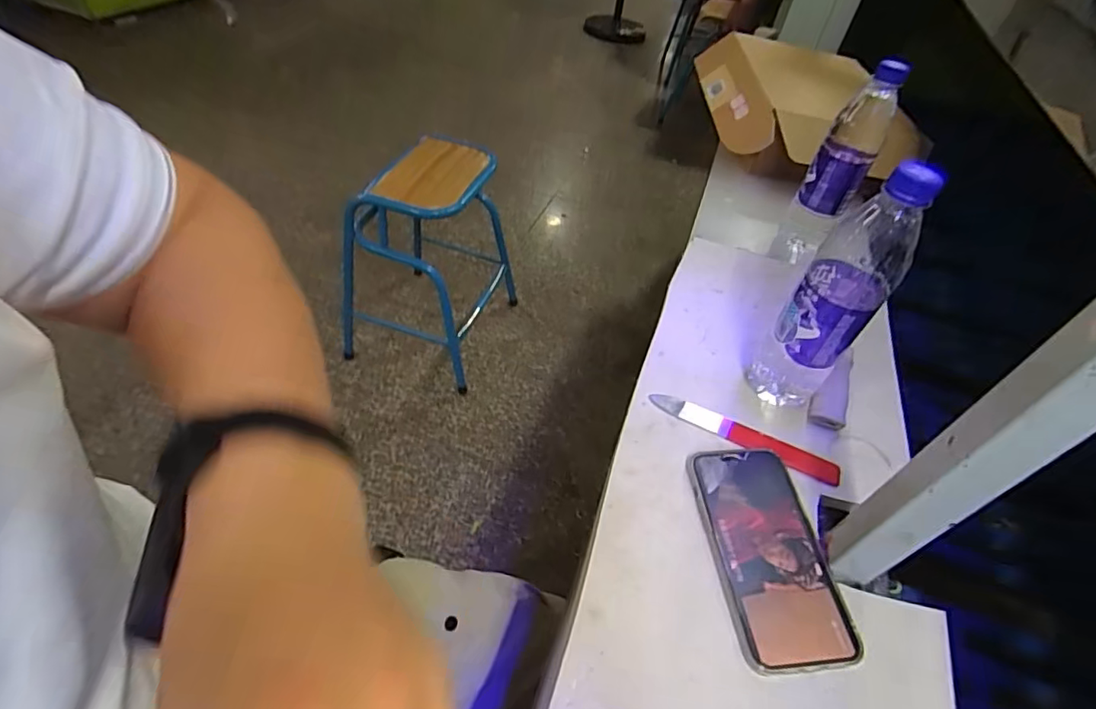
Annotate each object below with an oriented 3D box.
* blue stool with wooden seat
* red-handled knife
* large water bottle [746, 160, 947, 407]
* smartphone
[{"bbox_3d":[-0.293,-0.250,1.392,0.304,0.510,0.420,15,47,6],"label":"blue stool with wooden seat"},{"bbox_3d":[0.174,0.070,0.479,0.167,0.005,0.024,24,53,16],"label":"red-handled knife"},{"bbox_3d":[0.236,-0.044,0.444,0.064,0.228,0.062,38,54,24],"label":"large water bottle"},{"bbox_3d":[0.164,0.145,0.405,0.084,0.007,0.163,-4,51,-7],"label":"smartphone"}]

